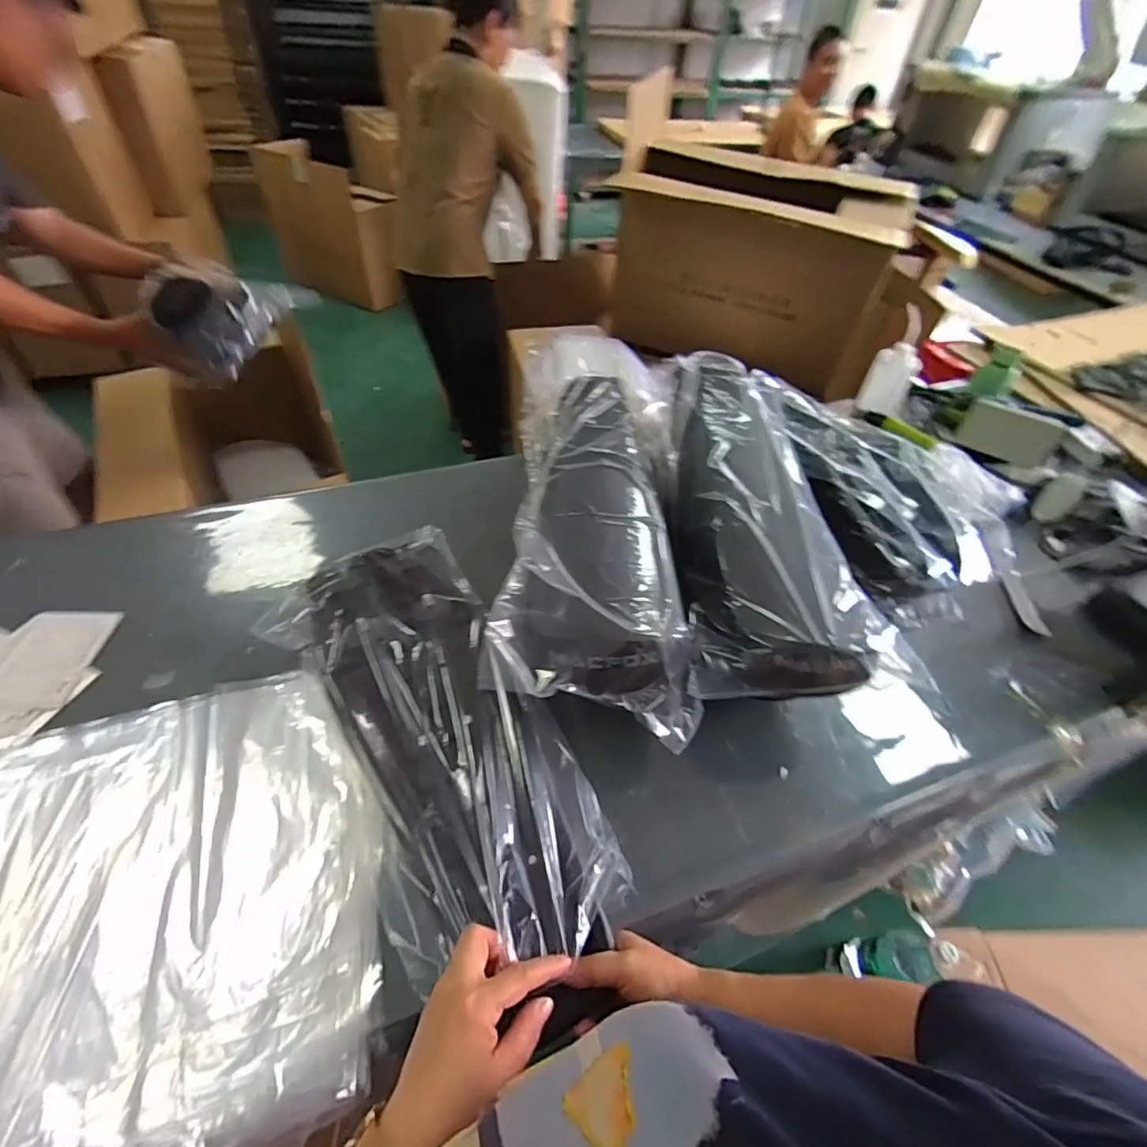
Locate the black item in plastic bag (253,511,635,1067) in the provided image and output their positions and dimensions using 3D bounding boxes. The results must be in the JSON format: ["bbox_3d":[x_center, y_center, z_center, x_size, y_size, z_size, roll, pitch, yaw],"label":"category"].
[{"bbox_3d":[-0.140,0.155,0.567,0.210,0.079,0.565,-25,55,-23],"label":"black item in plastic bag"}]

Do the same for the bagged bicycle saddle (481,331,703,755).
[{"bbox_3d":[0.027,-0.063,0.717,0.216,0.138,0.540,0,49,-4],"label":"bagged bicycle saddle"}]

